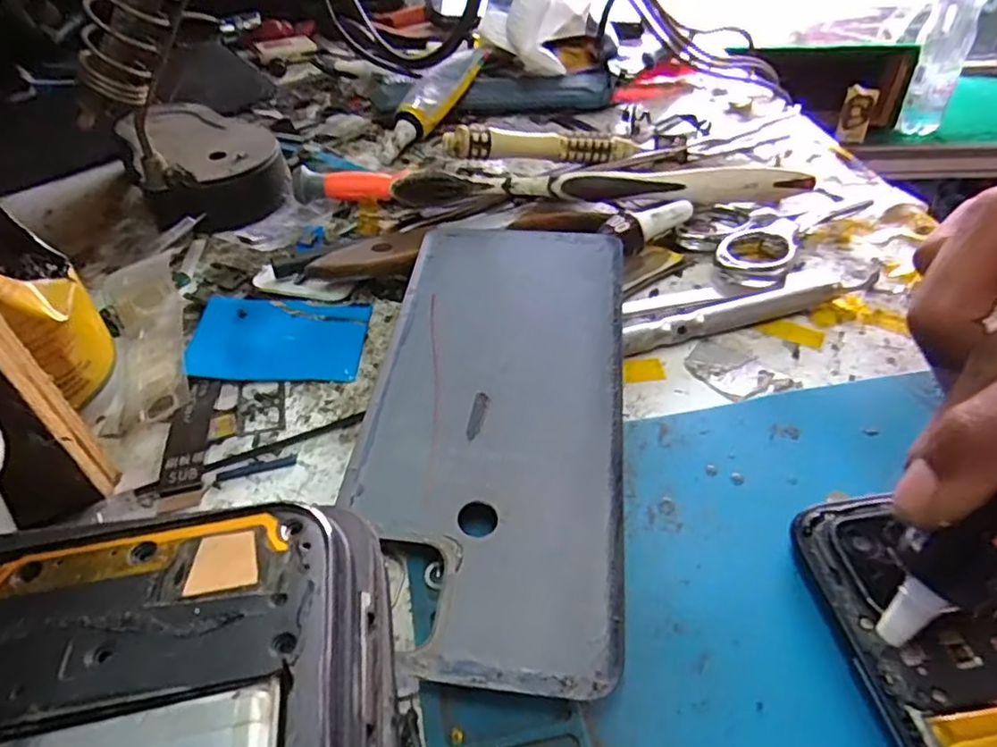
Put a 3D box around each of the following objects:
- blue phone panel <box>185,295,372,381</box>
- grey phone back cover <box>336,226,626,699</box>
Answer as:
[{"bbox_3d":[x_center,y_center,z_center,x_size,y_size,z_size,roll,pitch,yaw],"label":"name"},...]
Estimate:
[{"bbox_3d":[-0.077,-0.013,0.220,0.058,0.004,0.039,1,48,-1],"label":"blue phone panel"},{"bbox_3d":[0.000,0.009,0.187,0.072,0.014,0.156,5,45,5],"label":"grey phone back cover"}]

